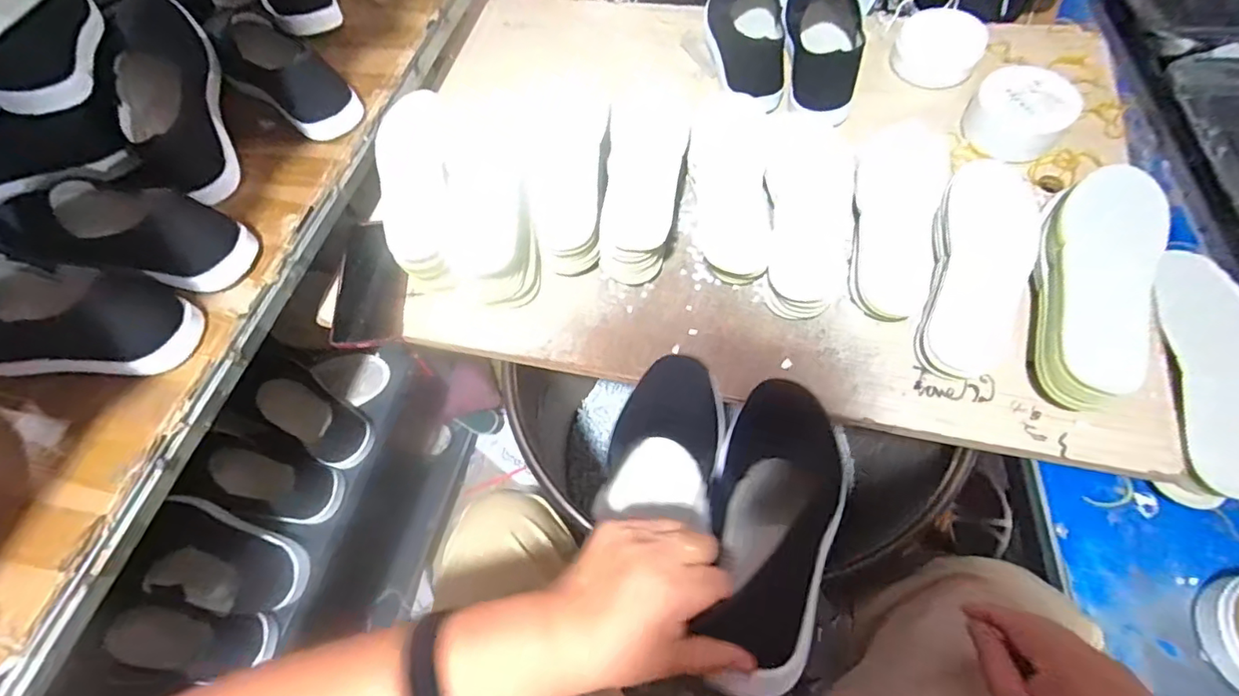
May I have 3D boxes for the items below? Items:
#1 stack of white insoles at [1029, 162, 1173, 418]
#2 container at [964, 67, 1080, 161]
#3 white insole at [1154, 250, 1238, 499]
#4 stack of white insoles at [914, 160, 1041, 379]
[{"bbox_3d":[0.466,-0.063,0.542,0.096,0.073,0.263,22,66,14],"label":"stack of white insoles"},{"bbox_3d":[0.468,-0.275,0.634,0.105,0.059,0.089,20,66,13],"label":"container"},{"bbox_3d":[0.613,0.020,0.568,0.029,0.095,0.274,9,64,8],"label":"white insole"},{"bbox_3d":[0.383,-0.104,0.579,0.101,0.053,0.283,21,66,14],"label":"stack of white insoles"}]

